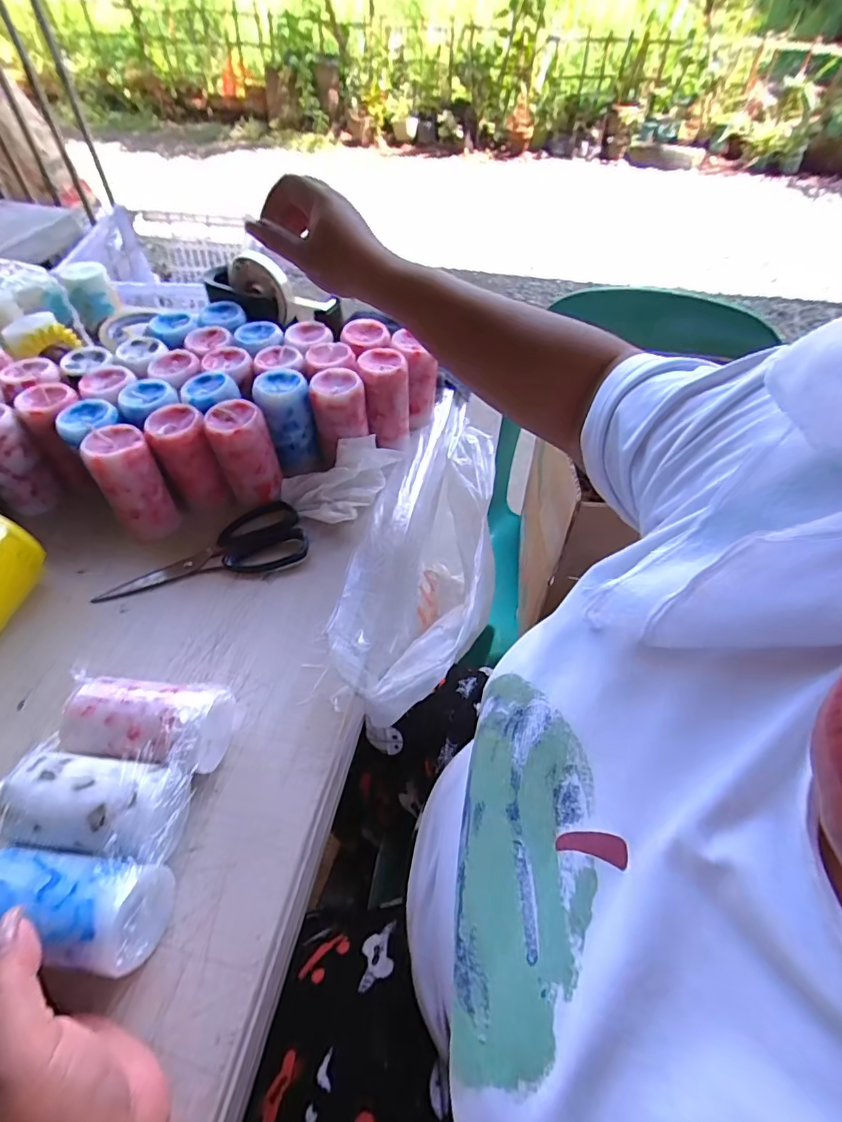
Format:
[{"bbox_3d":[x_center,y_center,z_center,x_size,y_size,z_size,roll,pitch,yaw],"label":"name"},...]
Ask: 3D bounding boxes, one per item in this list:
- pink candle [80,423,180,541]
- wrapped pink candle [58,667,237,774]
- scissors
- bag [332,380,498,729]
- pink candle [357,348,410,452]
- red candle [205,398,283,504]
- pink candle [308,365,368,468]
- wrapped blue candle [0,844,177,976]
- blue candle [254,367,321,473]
[{"bbox_3d":[-0.256,-0.069,0.446,0.052,0.088,0.051,-31,58,-24],"label":"pink candle"},{"bbox_3d":[-0.180,0.109,0.332,0.104,0.057,0.054,10,51,6],"label":"wrapped pink candle"},{"bbox_3d":[-0.195,-0.006,0.452,0.176,0.008,0.075,-16,53,-15],"label":"scissors"},{"bbox_3d":[0.019,-0.014,0.528,0.123,0.109,0.386,15,52,10],"label":"bag"},{"bbox_3d":[-0.037,-0.162,0.519,0.049,0.097,0.049,-5,51,-6],"label":"pink candle"},{"bbox_3d":[-0.162,-0.099,0.465,0.052,0.085,0.046,-20,55,-17],"label":"red candle"},{"bbox_3d":[-0.081,-0.140,0.498,0.052,0.091,0.043,-8,52,-8],"label":"pink candle"},{"bbox_3d":[-0.189,0.180,0.261,0.101,0.048,0.047,9,51,0],"label":"wrapped blue candle"},{"bbox_3d":[-0.132,-0.138,0.496,0.047,0.088,0.051,-15,53,-14],"label":"blue candle"}]

